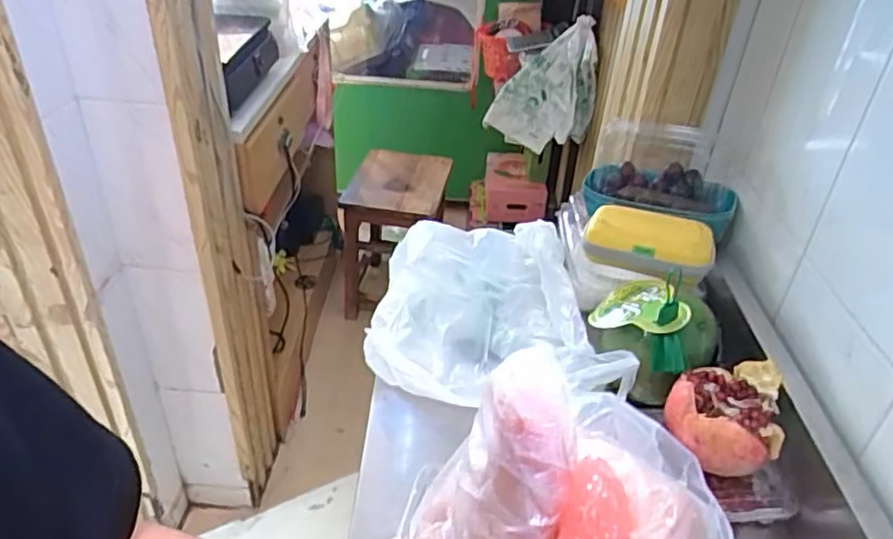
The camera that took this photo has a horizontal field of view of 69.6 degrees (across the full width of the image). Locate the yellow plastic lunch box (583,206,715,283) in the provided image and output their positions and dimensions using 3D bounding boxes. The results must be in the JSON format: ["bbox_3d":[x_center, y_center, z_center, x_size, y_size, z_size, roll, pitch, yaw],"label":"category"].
[{"bbox_3d":[0.249,-0.036,0.793,0.153,0.042,0.112,19,37,20],"label":"yellow plastic lunch box"}]

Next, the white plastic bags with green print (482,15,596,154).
[{"bbox_3d":[0.256,-0.491,1.764,0.279,0.325,0.128,3,35,-2],"label":"white plastic bags with green print"}]

